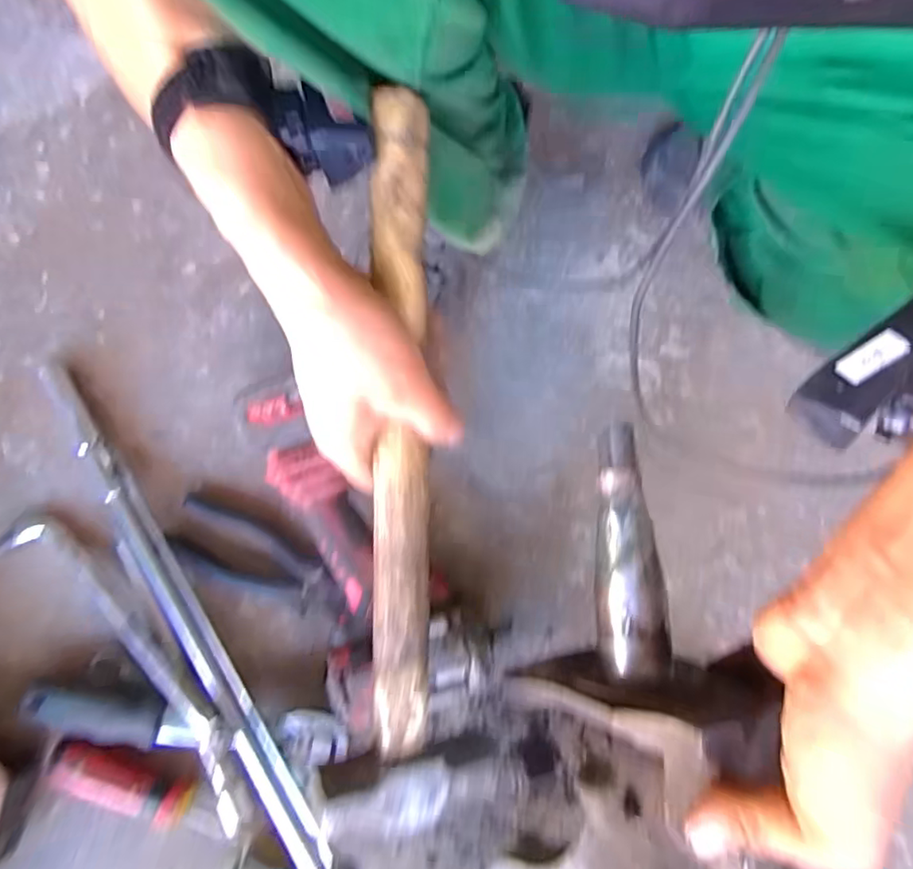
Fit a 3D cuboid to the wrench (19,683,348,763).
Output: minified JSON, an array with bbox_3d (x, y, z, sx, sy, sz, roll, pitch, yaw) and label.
[{"bbox_3d":[-0.199,0.212,0.425,0.237,0.020,0.038,3,76,0],"label":"wrench"}]

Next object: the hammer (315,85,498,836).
[{"bbox_3d":[-0.025,0.015,0.312,0.085,0.036,0.391,0,91,-1],"label":"hammer"}]

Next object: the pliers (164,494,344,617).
[{"bbox_3d":[-0.162,0.101,0.468,0.150,0.021,0.057,21,77,4],"label":"pliers"}]

